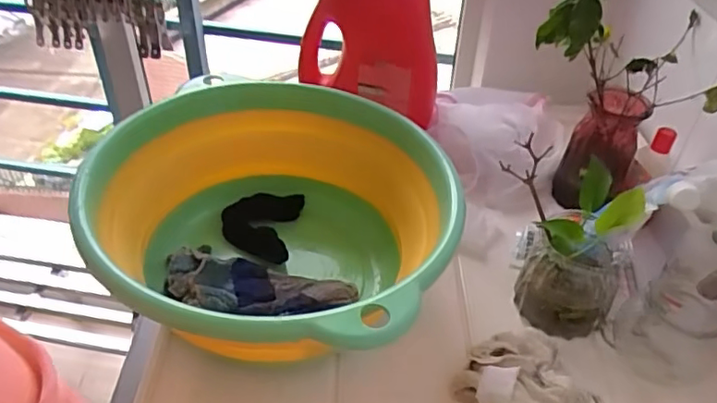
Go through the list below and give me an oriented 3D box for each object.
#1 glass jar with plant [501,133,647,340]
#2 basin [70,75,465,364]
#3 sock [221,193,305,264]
[{"bbox_3d":[0.214,0.036,0.583,0.091,0.176,0.123,-22,45,-26],"label":"glass jar with plant"},{"bbox_3d":[-0.079,0.031,0.592,0.326,0.150,0.351,9,40,8],"label":"basin"},{"bbox_3d":[-0.117,0.029,0.687,0.085,0.026,0.108,5,40,4],"label":"sock"}]

